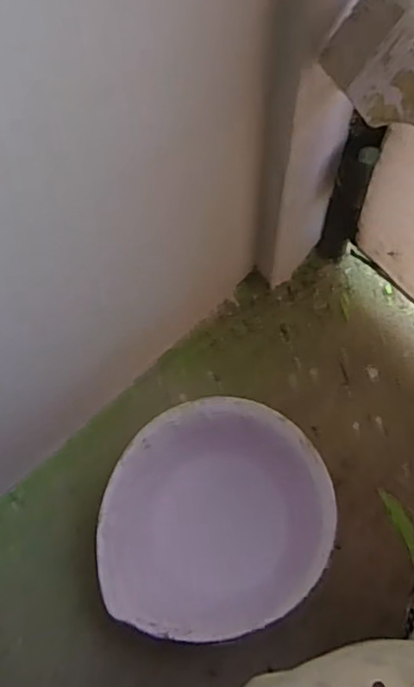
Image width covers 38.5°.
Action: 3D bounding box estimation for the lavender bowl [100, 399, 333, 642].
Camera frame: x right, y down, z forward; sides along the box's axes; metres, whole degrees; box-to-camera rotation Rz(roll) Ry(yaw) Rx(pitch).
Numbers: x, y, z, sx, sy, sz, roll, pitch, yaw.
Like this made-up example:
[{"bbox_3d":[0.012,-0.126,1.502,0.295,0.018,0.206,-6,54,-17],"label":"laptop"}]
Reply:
[{"bbox_3d":[0.013,0.192,0.649,0.217,0.139,0.236,-1,71,2],"label":"lavender bowl"}]

